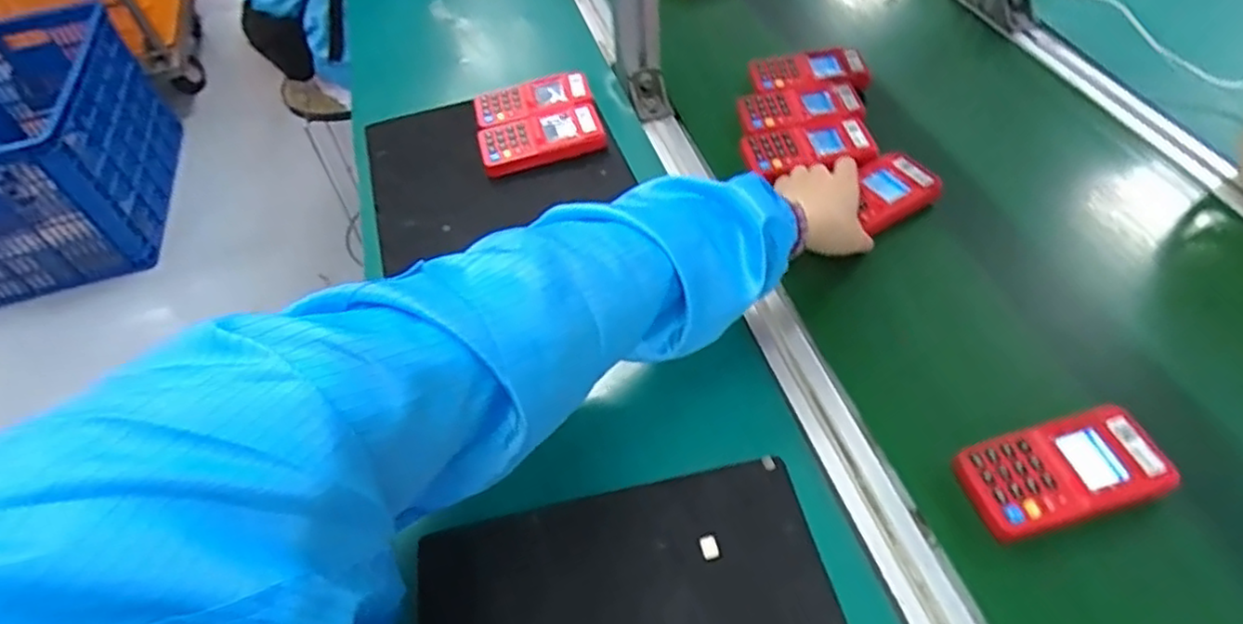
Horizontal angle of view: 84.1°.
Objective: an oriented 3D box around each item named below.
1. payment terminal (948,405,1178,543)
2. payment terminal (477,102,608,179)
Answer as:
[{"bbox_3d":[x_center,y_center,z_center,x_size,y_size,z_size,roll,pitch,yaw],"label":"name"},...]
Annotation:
[{"bbox_3d":[0.289,0.104,0.451,0.123,0.016,0.064,-14,51,-5],"label":"payment terminal"},{"bbox_3d":[-0.082,-0.178,0.706,0.123,0.023,0.061,-14,51,-5],"label":"payment terminal"}]

